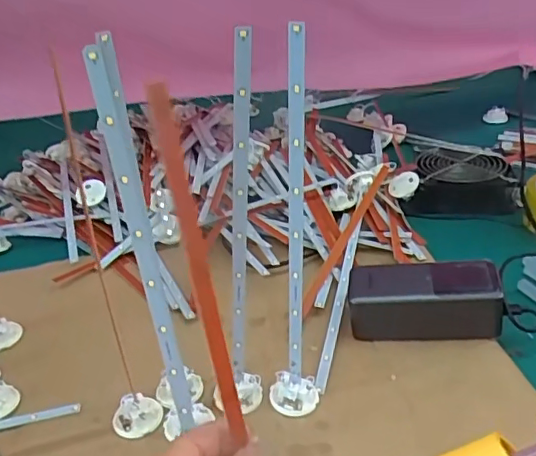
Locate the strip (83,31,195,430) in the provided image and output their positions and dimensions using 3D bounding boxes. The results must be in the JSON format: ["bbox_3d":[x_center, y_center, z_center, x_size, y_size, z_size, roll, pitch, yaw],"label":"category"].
[{"bbox_3d":[-0.074,0.017,0.337,0.015,0.251,0.004,-11,23,-8],"label":"strip"}]

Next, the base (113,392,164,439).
[{"bbox_3d":[-0.105,0.148,0.444,0.037,0.014,0.030,-6,29,-3],"label":"base"}]

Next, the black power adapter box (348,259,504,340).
[{"bbox_3d":[0.137,0.064,0.498,0.128,0.048,0.050,2,31,12],"label":"black power adapter box"}]

